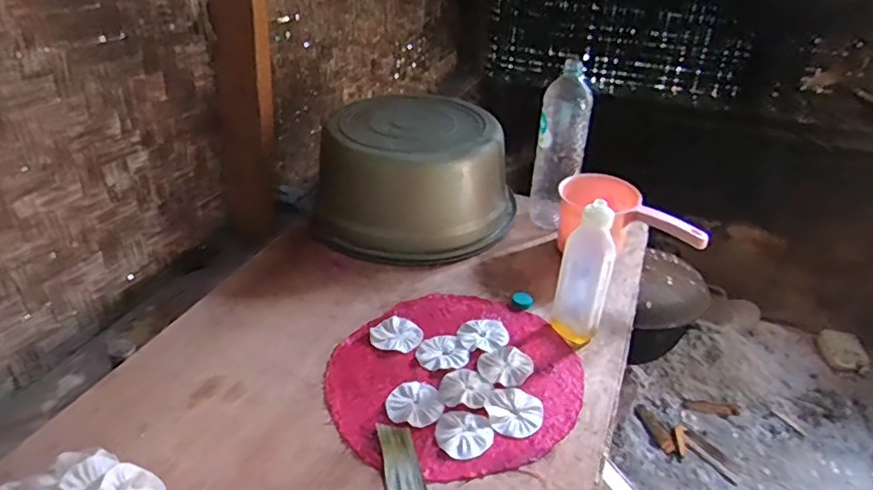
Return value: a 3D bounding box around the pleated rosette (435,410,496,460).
[{"bbox_3d":[0.034,0.236,0.733,0.072,0.004,0.069,2,32,-1],"label":"pleated rosette"}]

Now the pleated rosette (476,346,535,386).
[{"bbox_3d":[0.101,0.172,0.828,0.078,0.007,0.066,-10,34,-19],"label":"pleated rosette"}]

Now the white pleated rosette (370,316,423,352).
[{"bbox_3d":[-0.061,0.135,0.878,0.075,0.016,0.059,15,34,19],"label":"white pleated rosette"}]

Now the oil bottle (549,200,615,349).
[{"bbox_3d":[0.214,0.043,0.840,0.068,0.216,0.057,11,33,13],"label":"oil bottle"}]

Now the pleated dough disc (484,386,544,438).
[{"bbox_3d":[0.104,0.216,0.763,0.074,0.004,0.077,-6,33,-13],"label":"pleated dough disc"}]

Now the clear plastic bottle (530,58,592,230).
[{"bbox_3d":[0.229,-0.177,1.091,0.086,0.320,0.093,8,32,9],"label":"clear plastic bottle"}]

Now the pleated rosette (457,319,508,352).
[{"bbox_3d":[0.071,0.133,0.884,0.074,0.007,0.070,7,32,7],"label":"pleated rosette"}]

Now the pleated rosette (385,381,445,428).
[{"bbox_3d":[-0.027,0.209,0.771,0.073,0.004,0.074,2,32,-1],"label":"pleated rosette"}]

